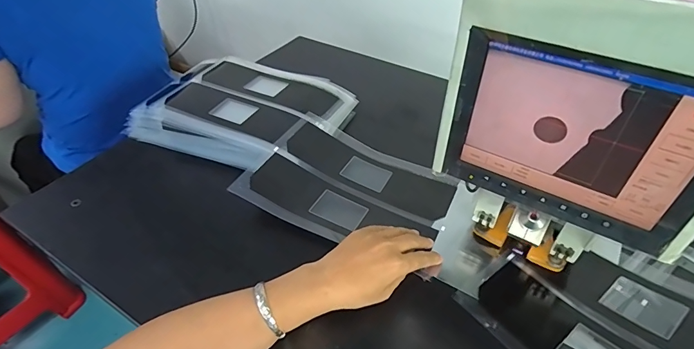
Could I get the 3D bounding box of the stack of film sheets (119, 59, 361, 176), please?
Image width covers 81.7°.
[{"bbox_3d":[-0.182,-0.123,0.703,0.322,0.036,0.276,20,47,19],"label":"stack of film sheets"}]

